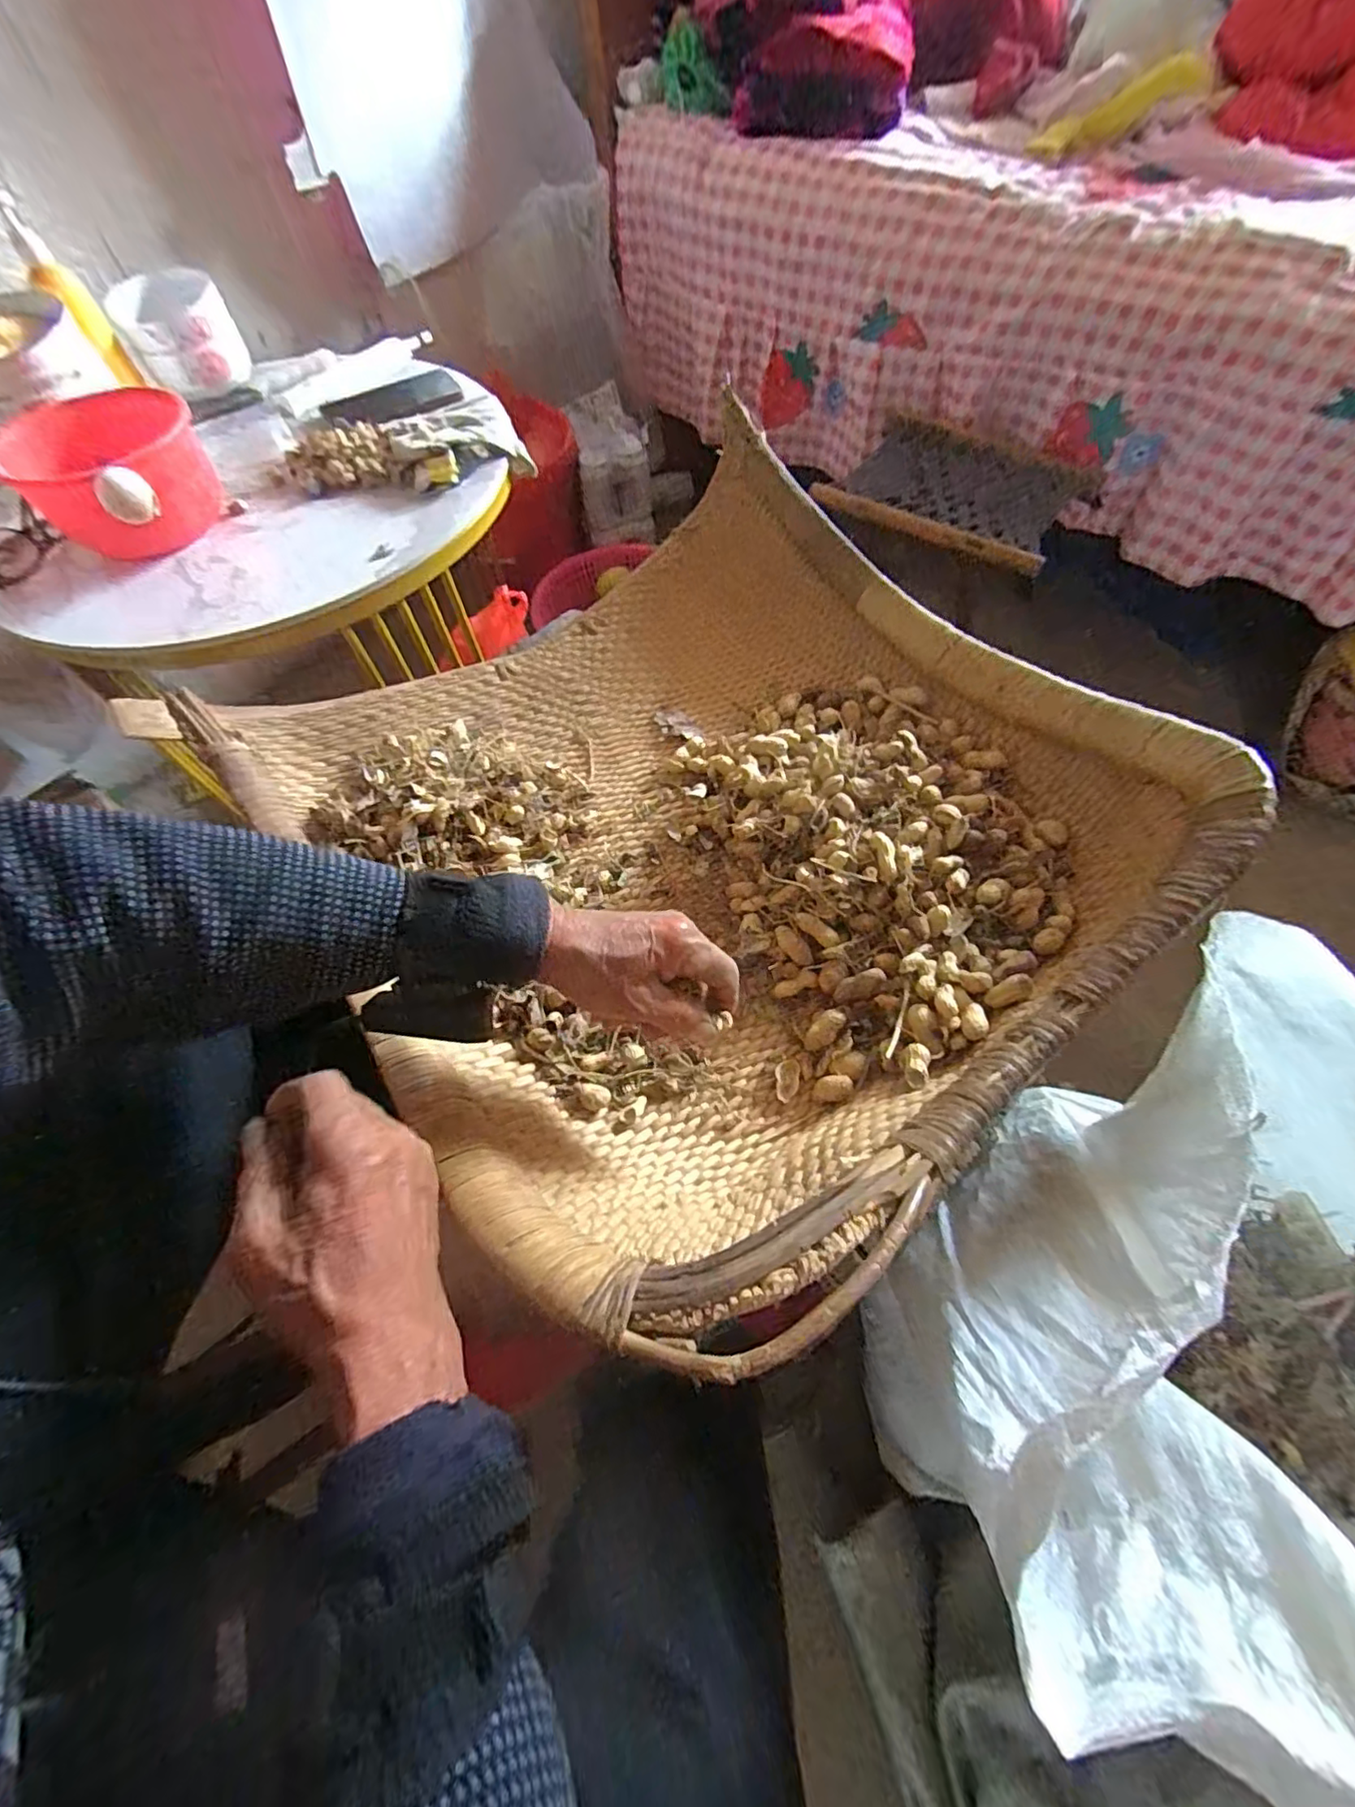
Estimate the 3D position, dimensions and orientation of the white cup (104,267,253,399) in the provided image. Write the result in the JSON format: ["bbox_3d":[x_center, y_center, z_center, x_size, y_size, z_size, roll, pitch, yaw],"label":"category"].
[{"bbox_3d":[-0.610,-0.698,0.761,0.122,0.091,0.104,-31,65,-13],"label":"white cup"}]

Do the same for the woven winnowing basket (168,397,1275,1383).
[{"bbox_3d":[0.012,-0.108,0.500,0.591,0.173,0.629,-36,66,-15],"label":"woven winnowing basket"}]

